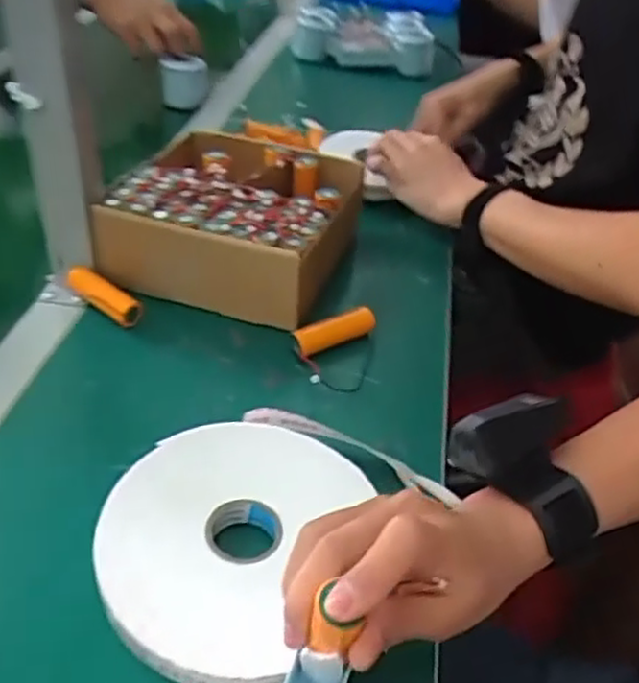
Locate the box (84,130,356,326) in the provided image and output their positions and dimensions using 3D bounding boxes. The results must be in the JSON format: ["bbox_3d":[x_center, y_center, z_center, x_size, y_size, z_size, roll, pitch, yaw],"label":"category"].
[{"bbox_3d":[-0.072,-0.112,0.652,0.189,0.076,0.202,15,39,12],"label":"box"}]

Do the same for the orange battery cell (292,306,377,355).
[{"bbox_3d":[0.013,-0.010,0.573,0.076,0.019,0.016,-21,46,-31],"label":"orange battery cell"}]

